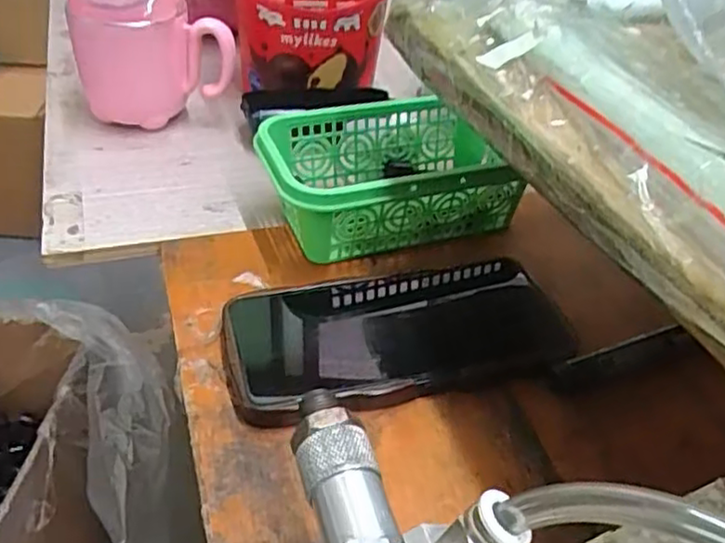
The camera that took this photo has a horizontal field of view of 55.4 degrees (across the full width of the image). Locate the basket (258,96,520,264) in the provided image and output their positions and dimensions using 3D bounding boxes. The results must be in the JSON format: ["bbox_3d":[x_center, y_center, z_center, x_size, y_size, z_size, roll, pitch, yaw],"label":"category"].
[{"bbox_3d":[0.017,-0.052,0.415,0.143,0.059,0.092,-8,40,-17],"label":"basket"}]

